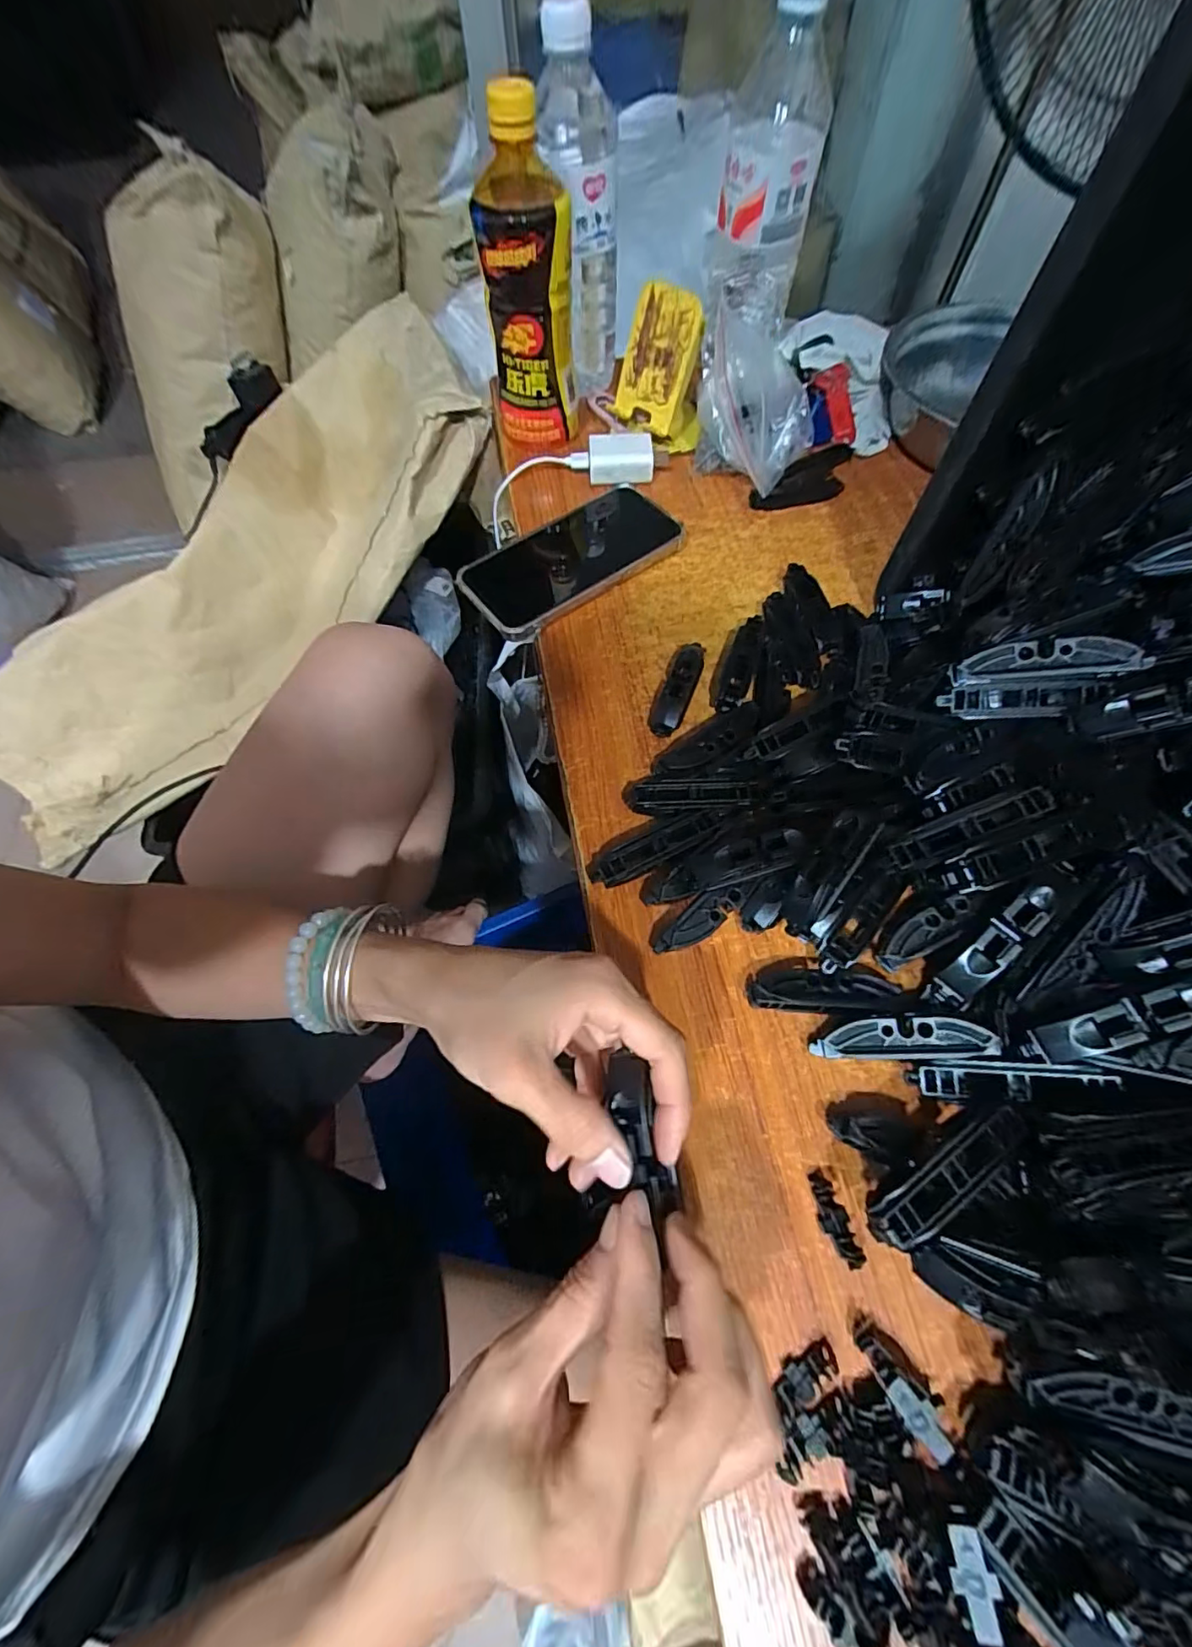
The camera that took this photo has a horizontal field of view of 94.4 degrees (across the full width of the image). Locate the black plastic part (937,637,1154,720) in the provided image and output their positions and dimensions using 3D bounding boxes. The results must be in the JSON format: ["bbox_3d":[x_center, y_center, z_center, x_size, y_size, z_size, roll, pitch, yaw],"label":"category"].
[{"bbox_3d":[0.222,-0.073,0.282,0.081,0.028,0.034,-7,62,20],"label":"black plastic part"}]

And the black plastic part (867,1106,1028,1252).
[{"bbox_3d":[0.143,0.142,0.223,0.075,0.006,0.021,-33,67,-13],"label":"black plastic part"}]

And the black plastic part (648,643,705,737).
[{"bbox_3d":[0.055,-0.093,0.369,0.024,0.017,0.076,18,66,11],"label":"black plastic part"}]

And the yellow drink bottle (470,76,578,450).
[{"bbox_3d":[-0.053,-0.399,0.422,0.068,0.193,0.059,-5,64,0],"label":"yellow drink bottle"}]

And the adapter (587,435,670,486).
[{"bbox_3d":[0.028,-0.310,0.470,0.067,0.023,0.047,-1,64,2],"label":"adapter"}]

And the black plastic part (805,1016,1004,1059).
[{"bbox_3d":[0.143,0.102,0.261,0.078,0.012,0.018,-9,63,16],"label":"black plastic part"}]

